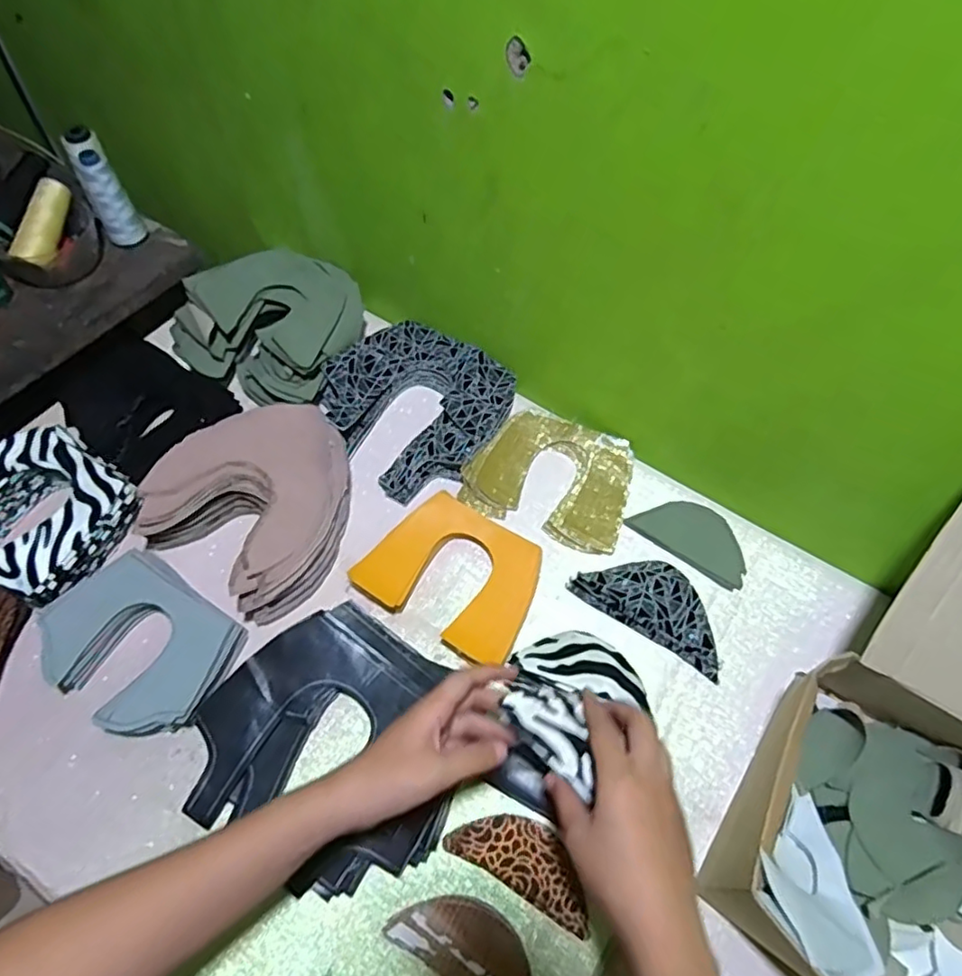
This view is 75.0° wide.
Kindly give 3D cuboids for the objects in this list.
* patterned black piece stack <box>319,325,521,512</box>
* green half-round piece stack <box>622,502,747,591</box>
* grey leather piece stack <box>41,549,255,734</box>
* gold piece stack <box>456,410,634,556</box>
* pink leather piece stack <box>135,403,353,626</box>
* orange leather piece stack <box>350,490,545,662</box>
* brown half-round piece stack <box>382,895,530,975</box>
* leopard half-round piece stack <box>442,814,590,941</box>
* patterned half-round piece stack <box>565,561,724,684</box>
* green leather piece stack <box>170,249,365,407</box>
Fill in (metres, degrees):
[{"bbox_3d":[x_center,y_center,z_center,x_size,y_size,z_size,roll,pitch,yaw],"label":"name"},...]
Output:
[{"bbox_3d":[-0.071,-0.091,0.678,0.182,0.043,0.186,34,63,16],"label":"patterned black piece stack"},{"bbox_3d":[0.211,0.046,0.620,0.114,0.009,0.060,29,62,14],"label":"green half-round piece stack"},{"bbox_3d":[-0.289,0.135,0.535,0.151,0.034,0.119,32,63,15],"label":"grey leather piece stack"},{"bbox_3d":[0.075,-0.015,0.650,0.160,0.026,0.129,20,60,9],"label":"gold piece stack"},{"bbox_3d":[-0.209,0.010,0.600,0.174,0.059,0.178,33,63,16],"label":"pink leather piece stack"},{"bbox_3d":[-0.024,0.080,0.579,0.152,0.029,0.119,30,62,14],"label":"orange leather piece stack"},{"bbox_3d":[-0.005,0.332,0.448,0.117,0.009,0.056,32,63,15],"label":"brown half-round piece stack"},{"bbox_3d":[0.034,0.282,0.477,0.114,0.010,0.050,27,61,13],"label":"leopard half-round piece stack"},{"bbox_3d":[0.165,0.107,0.588,0.146,0.014,0.070,32,63,15],"label":"patterned half-round piece stack"},{"bbox_3d":[-0.224,-0.188,0.696,0.170,0.063,0.176,29,62,14],"label":"green leather piece stack"}]

